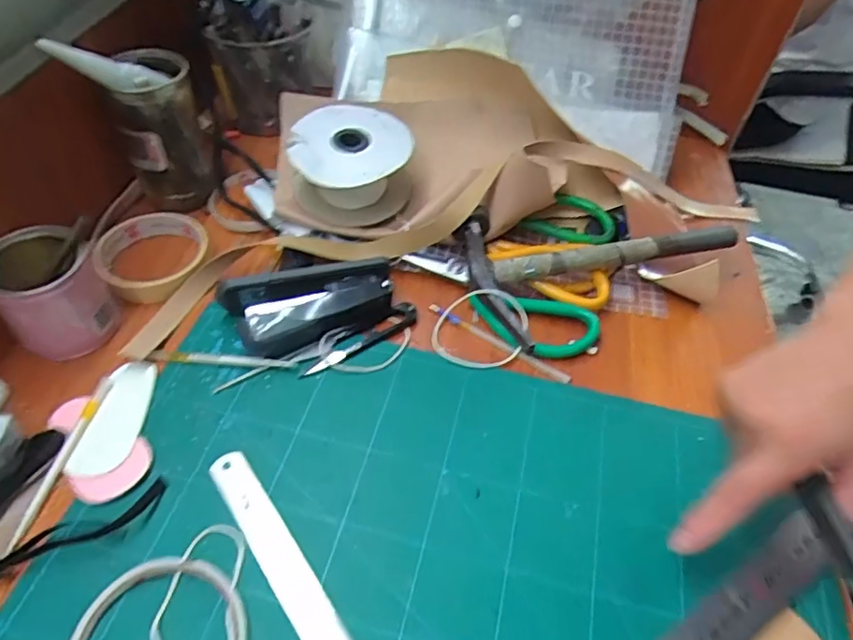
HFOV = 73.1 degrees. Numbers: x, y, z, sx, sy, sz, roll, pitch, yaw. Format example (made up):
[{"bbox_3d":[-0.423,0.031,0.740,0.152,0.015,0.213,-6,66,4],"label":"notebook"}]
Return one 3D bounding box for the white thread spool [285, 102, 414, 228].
[{"bbox_3d":[-0.063,-0.132,0.492,0.096,0.059,0.098,2,50,-2],"label":"white thread spool"}]

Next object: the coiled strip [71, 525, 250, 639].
[{"bbox_3d":[-0.140,0.164,0.301,0.089,0.008,0.102,-10,51,-12],"label":"coiled strip"}]

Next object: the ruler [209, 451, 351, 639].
[{"bbox_3d":[-0.079,0.142,0.326,0.024,0.004,0.166,-28,57,-25],"label":"ruler"}]

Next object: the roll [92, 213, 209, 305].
[{"bbox_3d":[-0.222,-0.055,0.469,0.082,0.024,0.089,-18,53,-19],"label":"roll"}]

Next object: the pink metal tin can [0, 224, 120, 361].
[{"bbox_3d":[-0.264,-0.020,0.406,0.065,0.070,0.069,2,50,-2],"label":"pink metal tin can"}]

